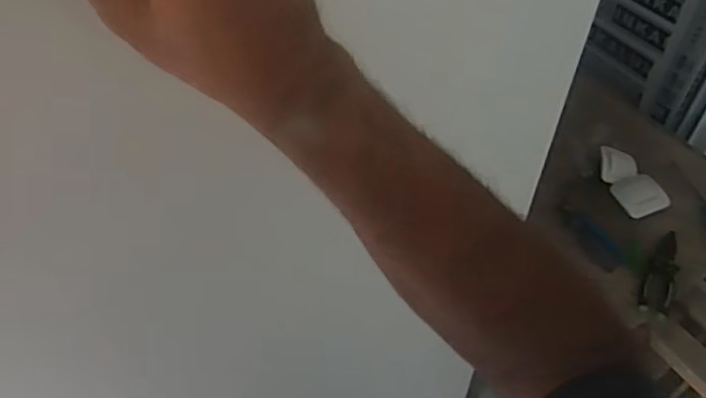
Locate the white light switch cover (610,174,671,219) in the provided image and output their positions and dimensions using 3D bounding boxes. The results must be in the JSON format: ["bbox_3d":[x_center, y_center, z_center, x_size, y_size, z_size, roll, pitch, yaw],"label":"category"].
[{"bbox_3d":[0.519,-0.007,1.097,0.091,0.017,0.077,-20,54,-14],"label":"white light switch cover"}]

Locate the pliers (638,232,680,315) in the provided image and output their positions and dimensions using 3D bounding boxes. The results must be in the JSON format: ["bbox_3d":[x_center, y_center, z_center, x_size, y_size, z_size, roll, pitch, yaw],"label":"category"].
[{"bbox_3d":[0.507,0.126,0.988,0.050,0.018,0.157,24,56,18],"label":"pliers"}]

